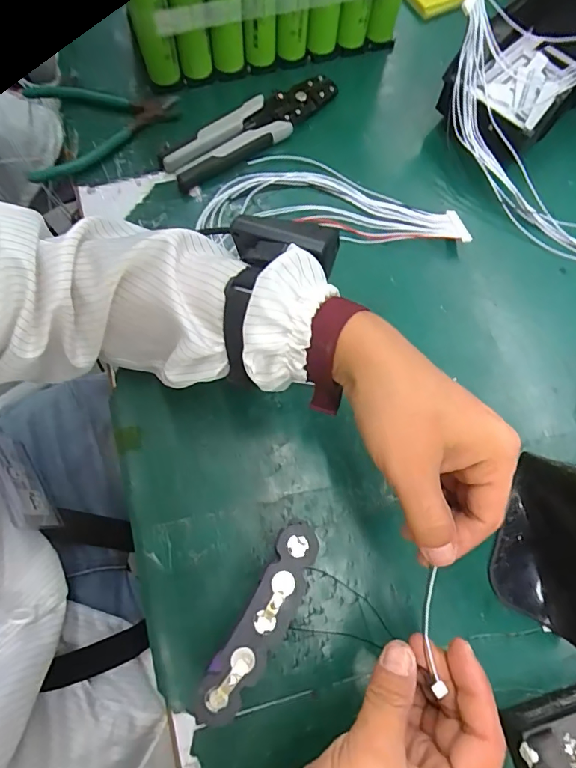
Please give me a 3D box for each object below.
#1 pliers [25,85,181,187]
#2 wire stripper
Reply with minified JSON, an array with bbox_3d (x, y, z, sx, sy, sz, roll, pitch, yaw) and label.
[{"bbox_3d":[-0.178,-0.251,0.448,0.140,0.025,0.108,-13,72,-5],"label":"pliers"},{"bbox_3d":[-0.033,-0.261,0.464,0.203,0.028,0.048,-42,77,-14],"label":"wire stripper"}]

